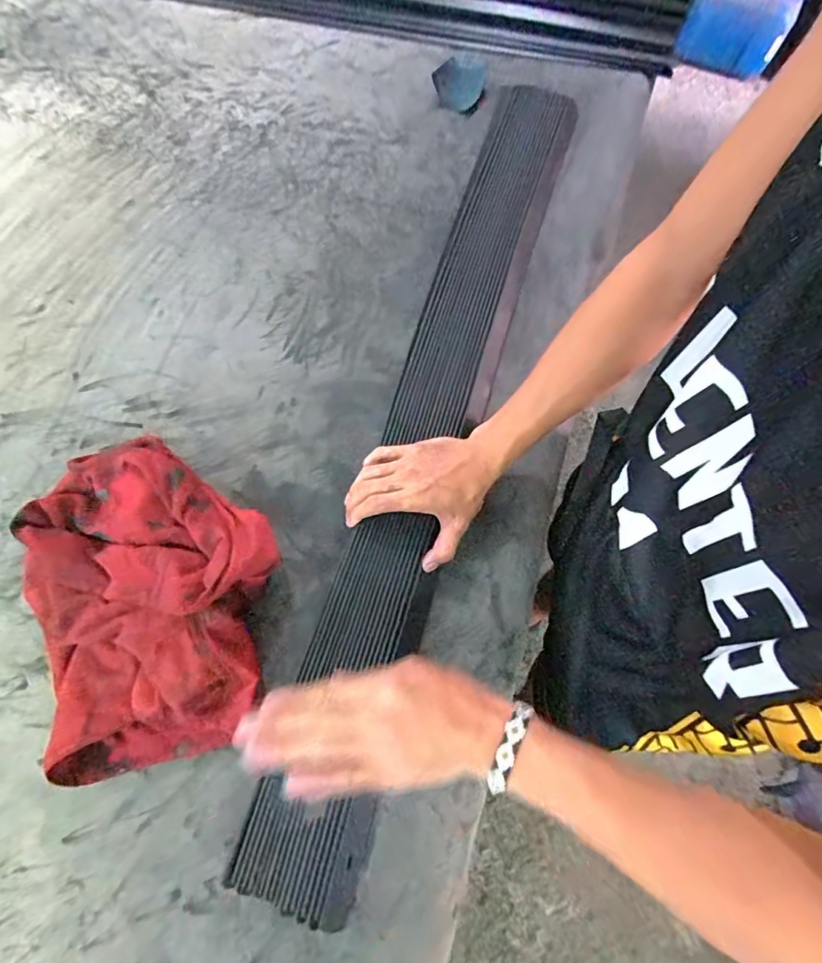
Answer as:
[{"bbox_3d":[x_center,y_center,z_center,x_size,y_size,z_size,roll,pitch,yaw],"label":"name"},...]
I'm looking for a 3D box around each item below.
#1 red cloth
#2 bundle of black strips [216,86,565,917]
[{"bbox_3d":[-0.247,0.098,0.467,0.224,0.072,0.316,-14,69,-8],"label":"red cloth"},{"bbox_3d":[0.052,-0.149,0.609,0.117,0.033,1.112,16,68,4],"label":"bundle of black strips"}]

